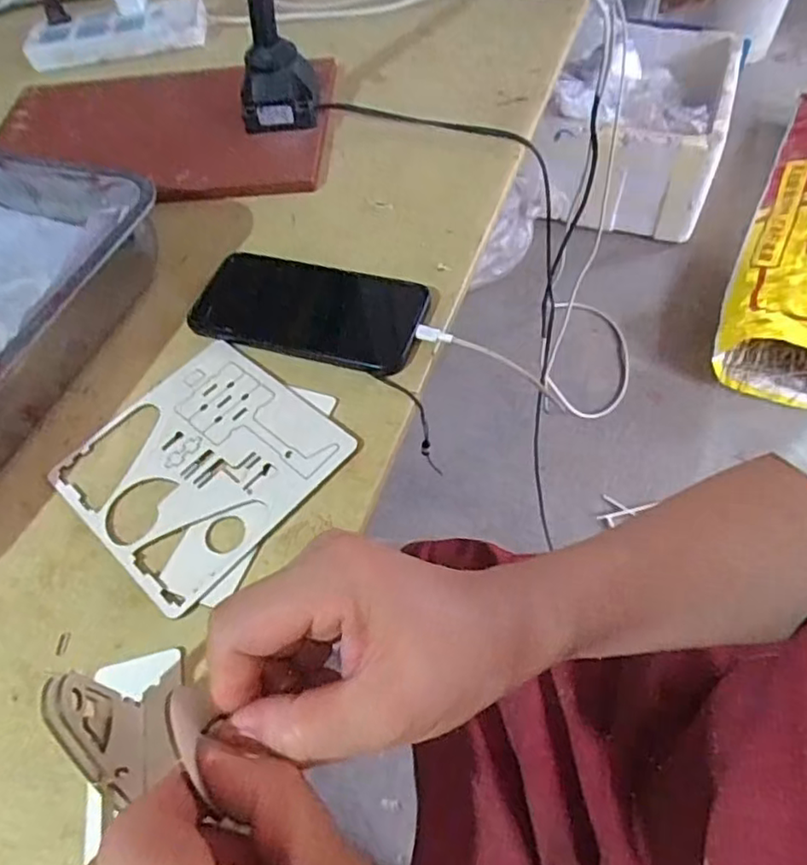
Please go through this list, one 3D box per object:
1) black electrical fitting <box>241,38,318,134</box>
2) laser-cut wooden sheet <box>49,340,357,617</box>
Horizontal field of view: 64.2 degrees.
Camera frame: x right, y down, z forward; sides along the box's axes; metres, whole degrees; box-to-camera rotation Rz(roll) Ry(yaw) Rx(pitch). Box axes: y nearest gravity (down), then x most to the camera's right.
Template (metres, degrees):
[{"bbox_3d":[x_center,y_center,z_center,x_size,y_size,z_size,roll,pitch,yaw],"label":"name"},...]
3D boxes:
[{"bbox_3d":[-0.110,-0.305,0.564,0.064,0.070,0.038,-4,40,-3],"label":"black electrical fitting"},{"bbox_3d":[-0.125,0.016,0.395,0.141,0.004,0.143,35,68,27],"label":"laser-cut wooden sheet"}]

